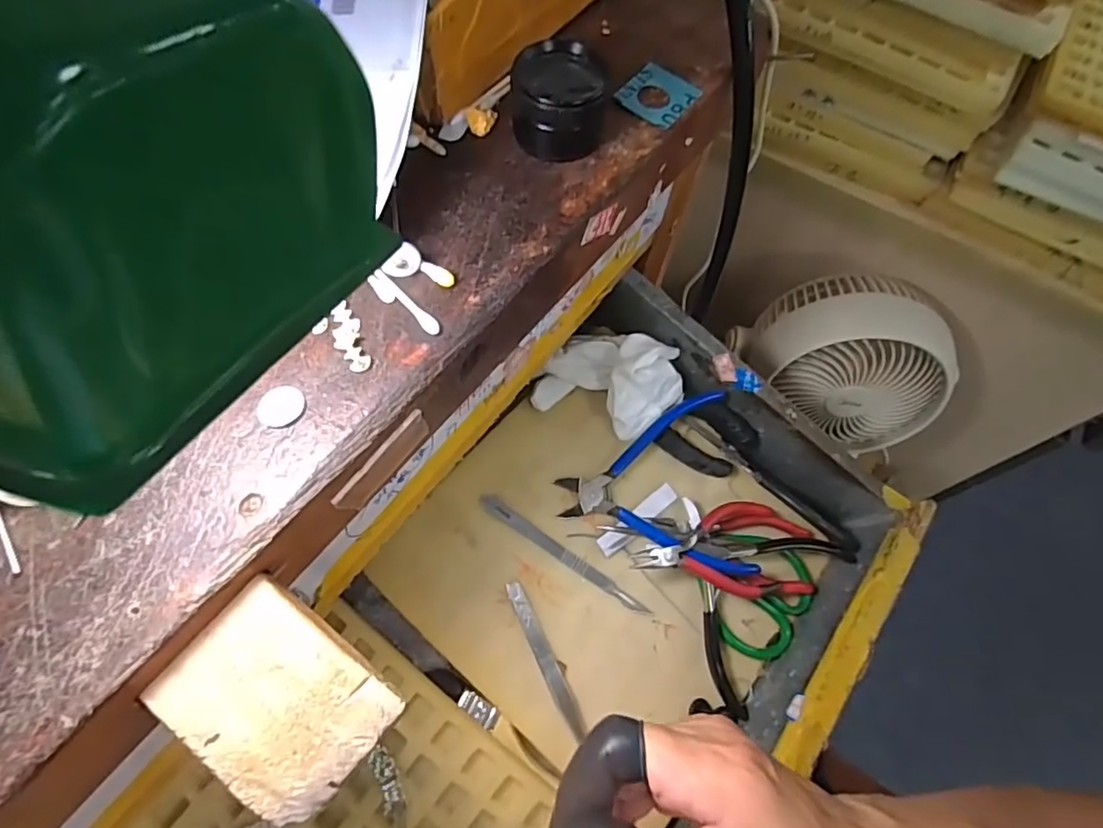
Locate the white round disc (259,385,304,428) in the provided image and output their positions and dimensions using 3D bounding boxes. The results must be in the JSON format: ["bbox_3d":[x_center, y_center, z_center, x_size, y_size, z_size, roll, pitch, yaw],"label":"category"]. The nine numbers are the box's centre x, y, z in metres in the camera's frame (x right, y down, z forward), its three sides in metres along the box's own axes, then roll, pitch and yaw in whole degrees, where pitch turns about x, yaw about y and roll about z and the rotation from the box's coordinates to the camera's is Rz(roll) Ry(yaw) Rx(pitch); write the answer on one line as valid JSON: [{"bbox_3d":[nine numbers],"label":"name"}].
[{"bbox_3d":[-0.092,-0.003,0.200,0.015,0.004,0.015,1,64,-3],"label":"white round disc"}]

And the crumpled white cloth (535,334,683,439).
[{"bbox_3d":[0.044,-0.022,0.425,0.113,0.056,0.061,-1,64,-4],"label":"crumpled white cloth"}]

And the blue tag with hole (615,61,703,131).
[{"bbox_3d":[0.051,-0.151,0.279,0.031,0.004,0.035,36,67,13],"label":"blue tag with hole"}]

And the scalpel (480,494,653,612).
[{"bbox_3d":[0.010,0.098,0.408,0.138,0.007,0.010,36,66,-3],"label":"scalpel"}]

